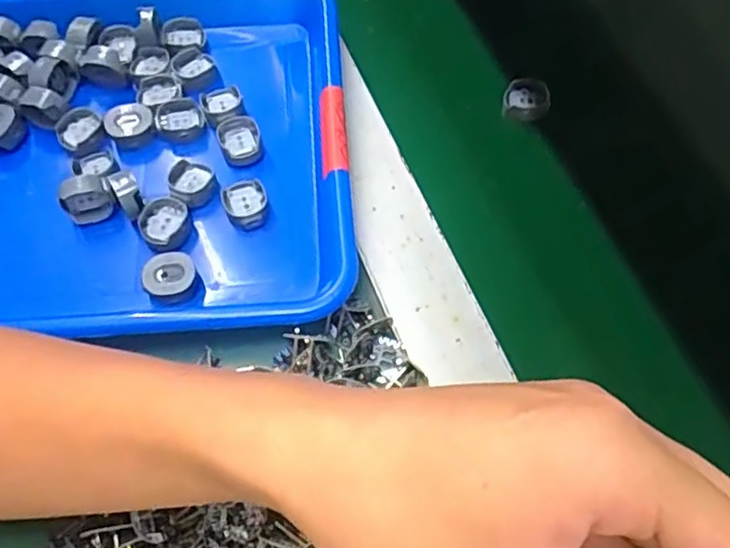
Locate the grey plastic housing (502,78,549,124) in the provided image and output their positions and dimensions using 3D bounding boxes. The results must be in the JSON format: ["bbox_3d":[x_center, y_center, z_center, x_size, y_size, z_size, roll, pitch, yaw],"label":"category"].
[{"bbox_3d":[0.105,-0.115,0.433,0.029,0.016,0.025,-1,62,0],"label":"grey plastic housing"}]

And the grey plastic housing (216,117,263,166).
[{"bbox_3d":[-0.074,-0.079,0.395,0.024,0.010,0.028,-16,63,-8],"label":"grey plastic housing"}]

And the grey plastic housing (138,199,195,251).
[{"bbox_3d":[-0.111,-0.027,0.369,0.028,0.011,0.027,0,62,0],"label":"grey plastic housing"}]

